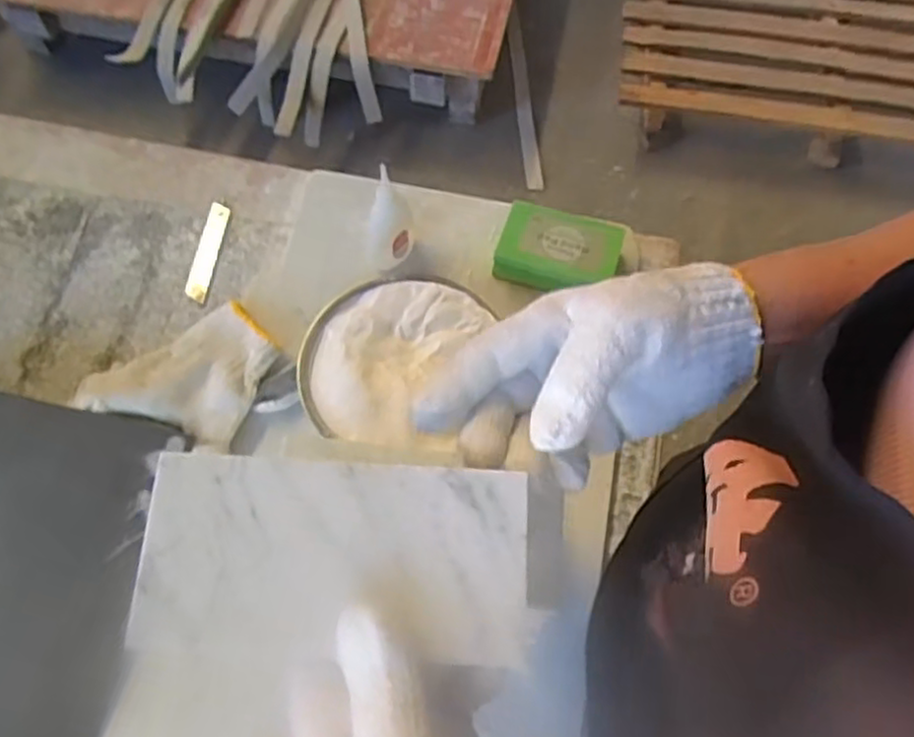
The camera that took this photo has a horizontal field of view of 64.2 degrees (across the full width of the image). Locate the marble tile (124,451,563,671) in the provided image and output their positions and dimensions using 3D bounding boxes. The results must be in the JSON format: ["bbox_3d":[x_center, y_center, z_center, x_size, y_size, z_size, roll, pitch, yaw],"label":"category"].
[{"bbox_3d":[-0.040,0.076,0.293,0.163,0.015,0.076,2,62,-5],"label":"marble tile"}]

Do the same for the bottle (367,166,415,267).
[{"bbox_3d":[-0.051,-0.113,0.550,0.034,0.090,0.026,-7,62,-4],"label":"bottle"}]

